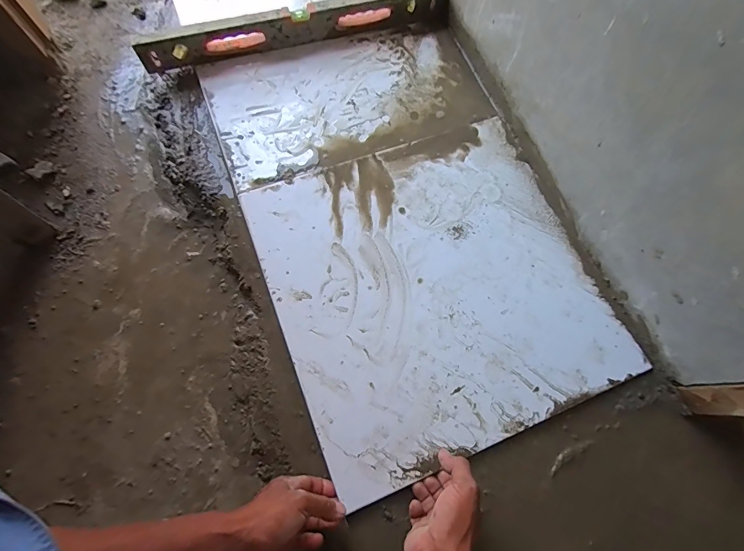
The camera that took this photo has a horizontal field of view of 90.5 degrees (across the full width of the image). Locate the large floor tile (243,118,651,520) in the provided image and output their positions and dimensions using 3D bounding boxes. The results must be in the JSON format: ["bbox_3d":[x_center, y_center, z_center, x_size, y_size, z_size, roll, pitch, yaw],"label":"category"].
[{"bbox_3d":[0.098,0.010,0.578,0.474,0.004,0.481,-21,74,-10],"label":"large floor tile"}]

